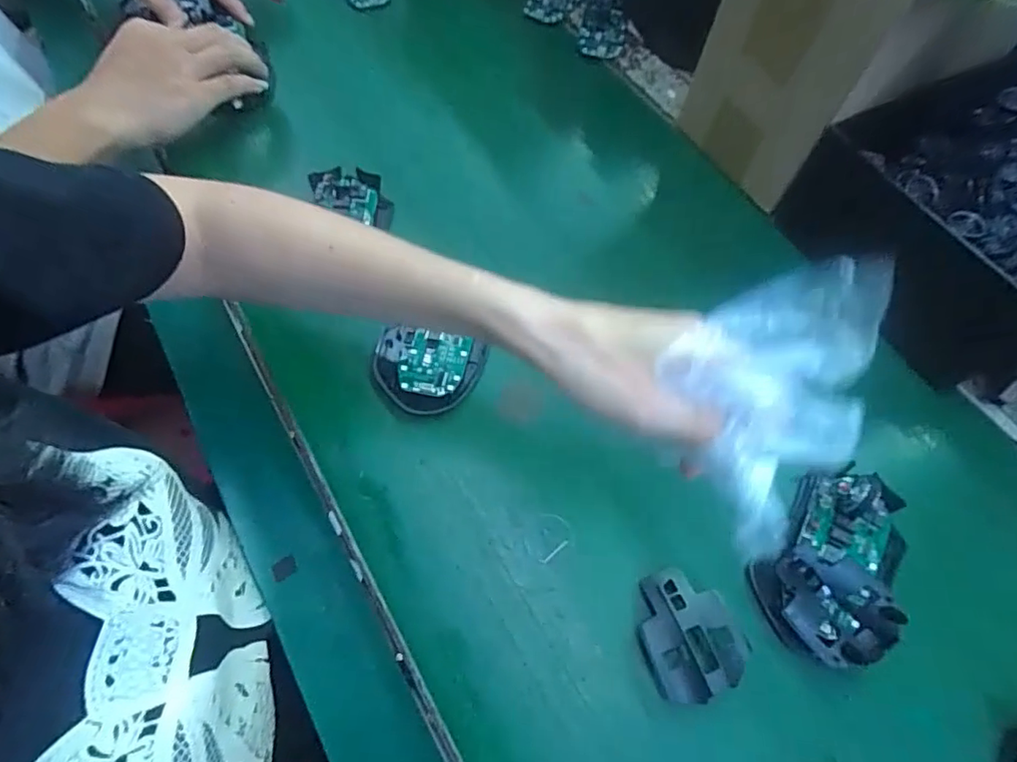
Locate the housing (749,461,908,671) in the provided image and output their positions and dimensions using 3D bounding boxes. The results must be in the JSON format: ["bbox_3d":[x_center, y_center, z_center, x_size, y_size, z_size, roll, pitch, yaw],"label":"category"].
[{"bbox_3d":[0.193,0.105,0.327,0.069,0.027,0.109,30,65,14],"label":"housing"}]

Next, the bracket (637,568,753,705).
[{"bbox_3d":[0.098,0.140,0.309,0.054,0.019,0.064,-20,64,-12],"label":"bracket"}]

